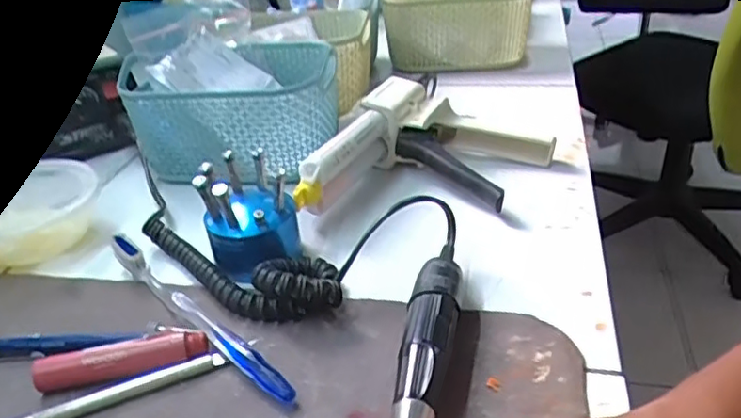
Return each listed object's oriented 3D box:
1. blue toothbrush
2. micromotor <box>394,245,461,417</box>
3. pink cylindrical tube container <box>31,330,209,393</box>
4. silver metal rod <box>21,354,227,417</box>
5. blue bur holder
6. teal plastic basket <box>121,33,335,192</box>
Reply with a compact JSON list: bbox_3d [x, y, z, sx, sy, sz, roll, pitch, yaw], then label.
[{"bbox_3d":[-0.102,0.057,0.363,0.018,0.021,0.184,-30,39,-34],"label":"blue toothbrush"},{"bbox_3d":[0.030,0.066,0.324,0.025,0.028,0.158,3,33,14],"label":"micromotor"},{"bbox_3d":[-0.131,0.080,0.332,0.087,0.018,0.015,-11,32,-9],"label":"pink cylindrical tube container"},{"bbox_3d":[-0.134,0.095,0.316,0.119,0.009,0.007,-17,33,-18],"label":"silver metal rod"},{"bbox_3d":[-0.080,0.002,0.410,0.057,0.066,0.051,-15,33,-15],"label":"blue bur holder"},{"bbox_3d":[-0.109,-0.086,0.529,0.152,0.094,0.114,-2,32,5],"label":"teal plastic basket"}]

